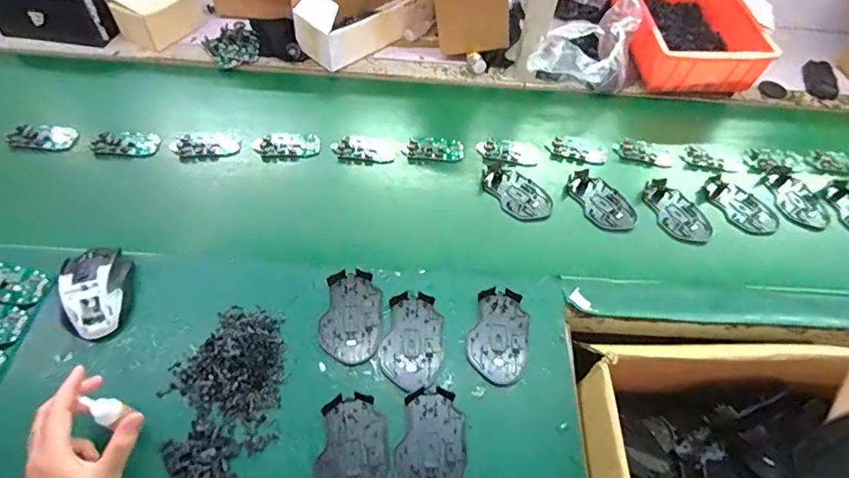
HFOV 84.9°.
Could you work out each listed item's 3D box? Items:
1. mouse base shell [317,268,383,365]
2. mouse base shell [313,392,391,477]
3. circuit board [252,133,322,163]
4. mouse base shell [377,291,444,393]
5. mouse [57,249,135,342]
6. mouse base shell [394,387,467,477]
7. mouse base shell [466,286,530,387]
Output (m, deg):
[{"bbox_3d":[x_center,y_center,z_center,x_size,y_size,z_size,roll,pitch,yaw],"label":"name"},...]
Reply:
[{"bbox_3d":[-0.090,0.093,0.571,0.071,0.009,0.115,5,55,-2],"label":"mouse base shell"},{"bbox_3d":[-0.075,0.223,0.484,0.073,0.009,0.114,-2,55,-7],"label":"mouse base shell"},{"bbox_3d":[-0.219,-0.147,0.739,0.103,0.016,0.050,-4,55,-8],"label":"circuit board"},{"bbox_3d":[-0.015,0.121,0.560,0.070,0.008,0.117,11,55,2],"label":"mouse base shell"},{"bbox_3d":[-0.385,0.062,0.548,0.071,0.043,0.110,-11,57,-13],"label":"mouse"},{"bbox_3d":[0.009,0.220,0.494,0.071,0.006,0.115,9,55,1],"label":"mouse base shell"},{"bbox_3d":[0.093,0.117,0.569,0.072,0.012,0.116,12,55,3],"label":"mouse base shell"}]

